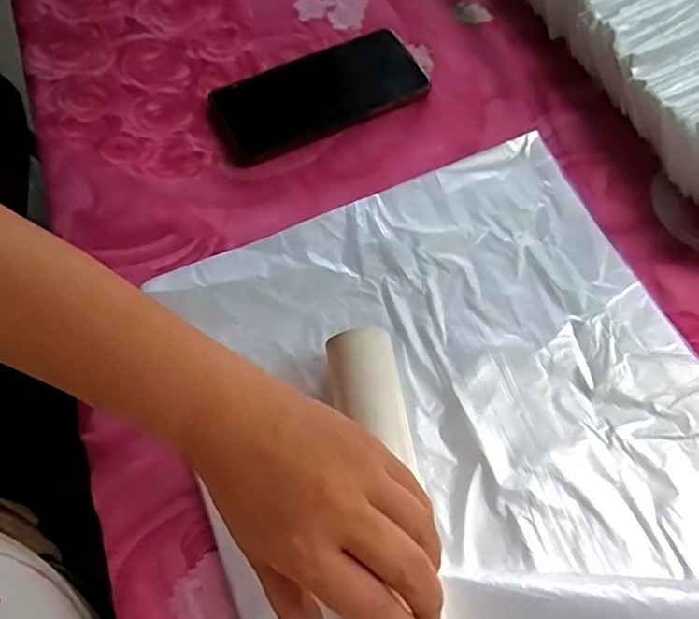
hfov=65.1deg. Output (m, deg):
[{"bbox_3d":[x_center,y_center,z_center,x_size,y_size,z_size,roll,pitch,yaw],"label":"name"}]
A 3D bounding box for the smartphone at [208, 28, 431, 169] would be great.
[{"bbox_3d":[-0.025,-0.174,0.434,0.164,0.010,0.082,-26,69,-9],"label":"smartphone"}]

